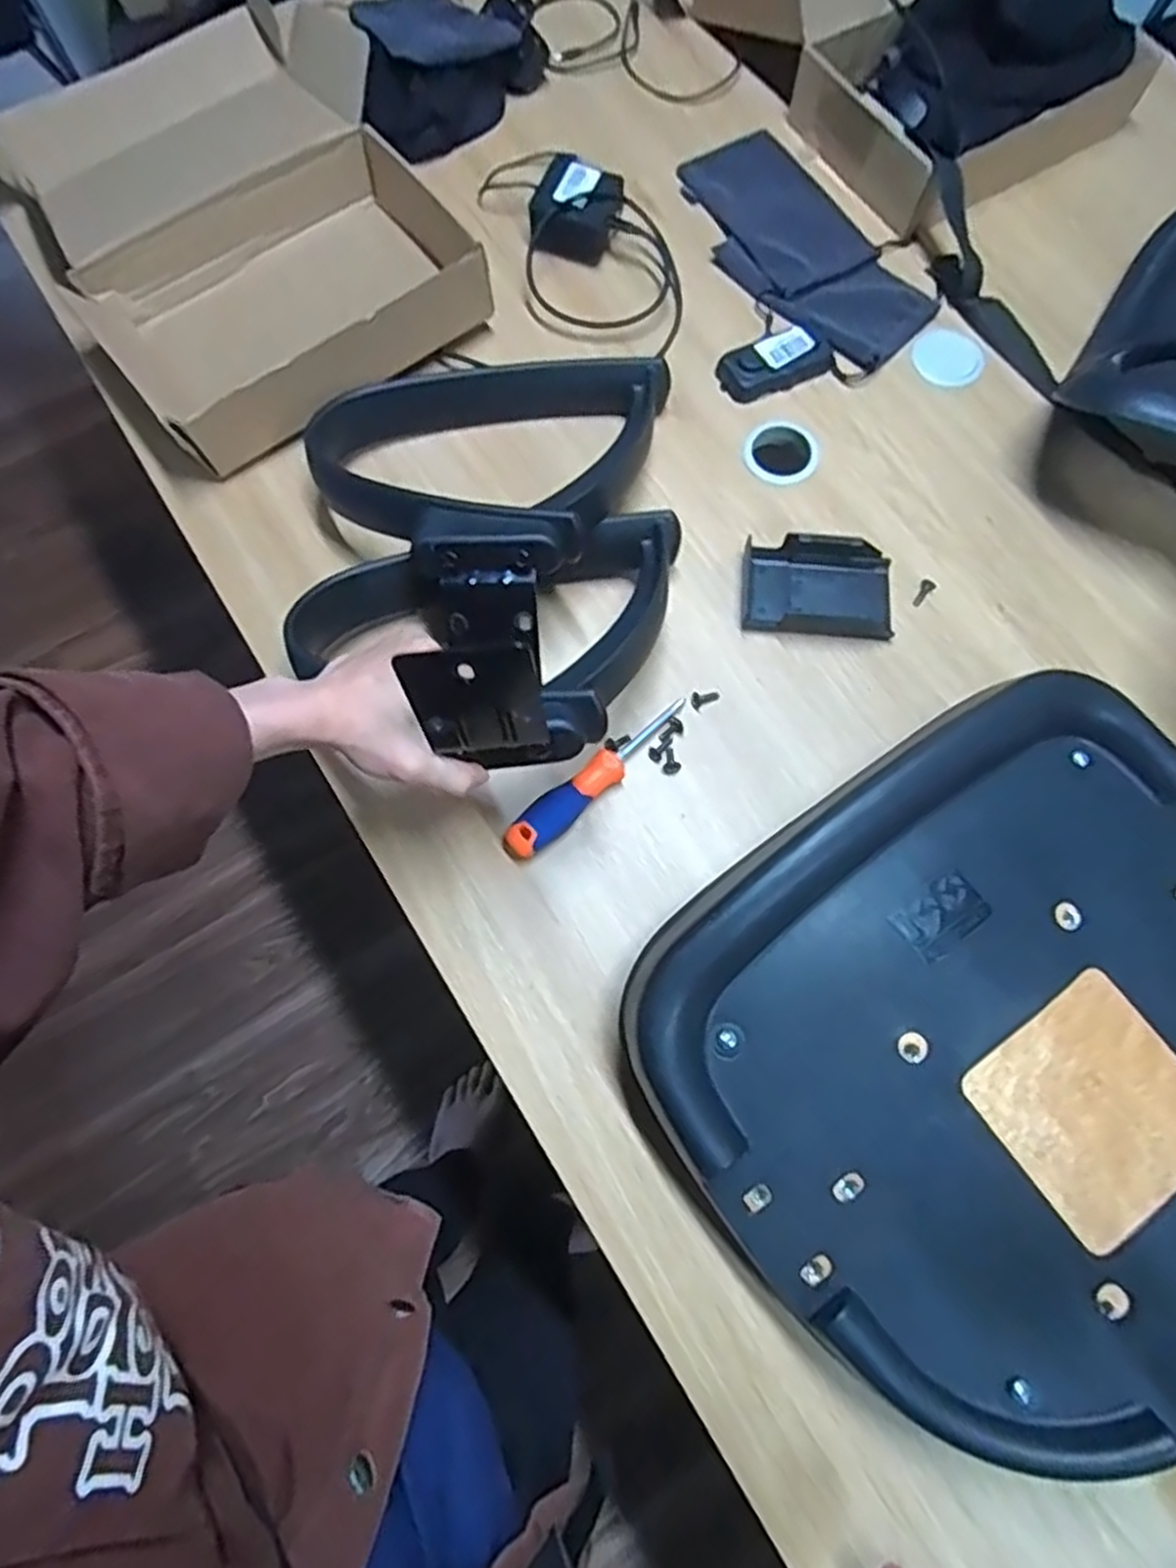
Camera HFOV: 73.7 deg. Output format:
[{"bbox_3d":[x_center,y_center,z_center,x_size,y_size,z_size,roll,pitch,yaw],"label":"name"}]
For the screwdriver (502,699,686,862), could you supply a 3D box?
[{"bbox_3d":[0.009,-0.008,0.617,0.184,0.026,0.029,-40,77,-12],"label":"screwdriver"}]

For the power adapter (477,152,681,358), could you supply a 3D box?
[{"bbox_3d":[-0.004,-0.540,0.771,0.147,0.044,0.308,-26,74,-8],"label":"power adapter"}]

